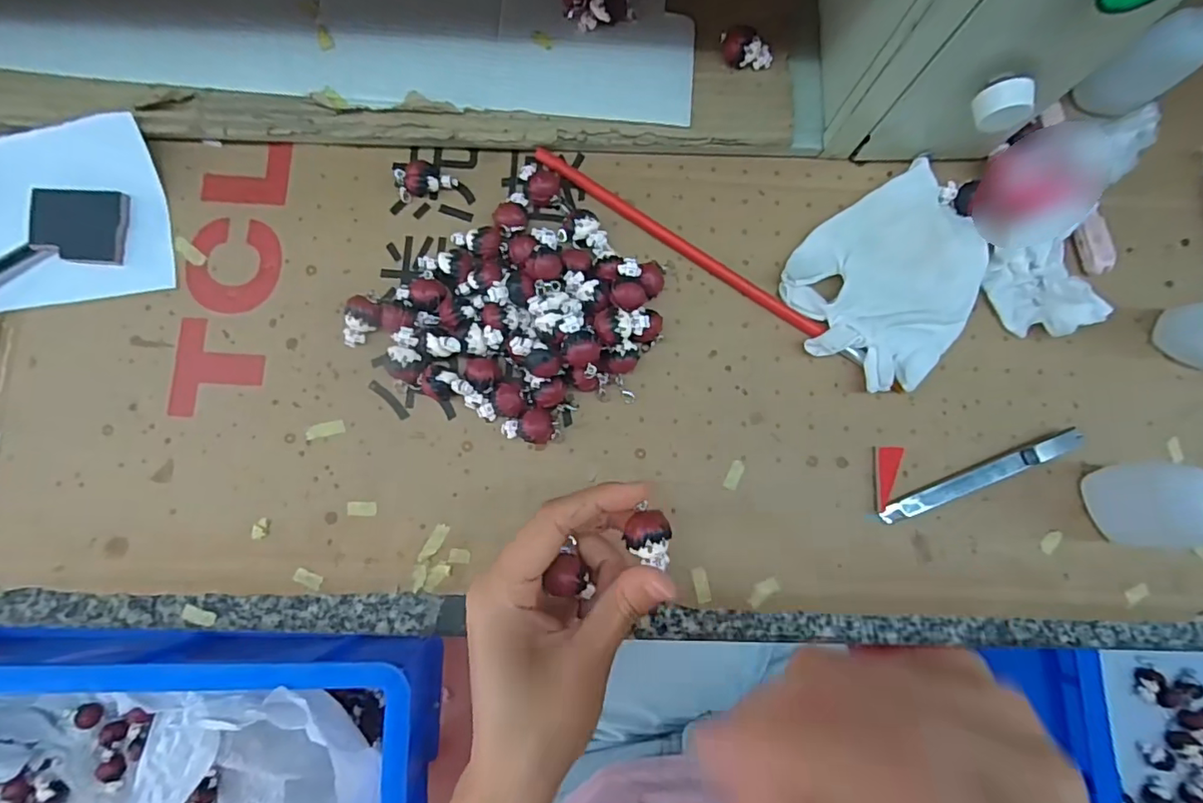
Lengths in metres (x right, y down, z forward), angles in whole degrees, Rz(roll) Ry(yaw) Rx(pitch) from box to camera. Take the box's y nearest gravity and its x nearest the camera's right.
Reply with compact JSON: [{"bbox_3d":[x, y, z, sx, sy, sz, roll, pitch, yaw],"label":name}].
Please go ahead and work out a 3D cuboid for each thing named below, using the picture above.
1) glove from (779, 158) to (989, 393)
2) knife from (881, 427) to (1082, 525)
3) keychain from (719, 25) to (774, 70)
[{"bbox_3d":[0.174,-0.074,0.330,0.130,0.014,0.102,-42,86,-7],"label":"glove"},{"bbox_3d":[0.217,0.044,0.320,0.122,0.011,0.011,-21,84,-5],"label":"knife"},{"bbox_3d":[0.086,-0.210,0.329,0.030,0.016,0.020,-4,82,-3],"label":"keychain"}]

